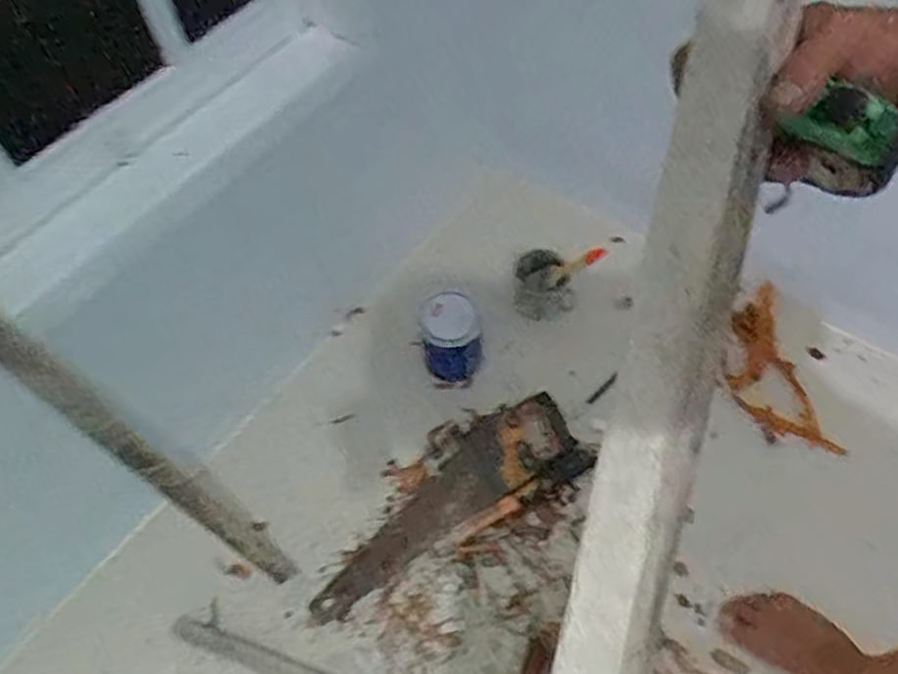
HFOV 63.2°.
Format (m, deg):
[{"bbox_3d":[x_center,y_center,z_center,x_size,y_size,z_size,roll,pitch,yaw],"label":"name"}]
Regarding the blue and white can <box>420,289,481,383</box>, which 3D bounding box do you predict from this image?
[{"bbox_3d":[0.004,0.002,1.222,0.093,0.149,0.088,-1,57,1],"label":"blue and white can"}]

